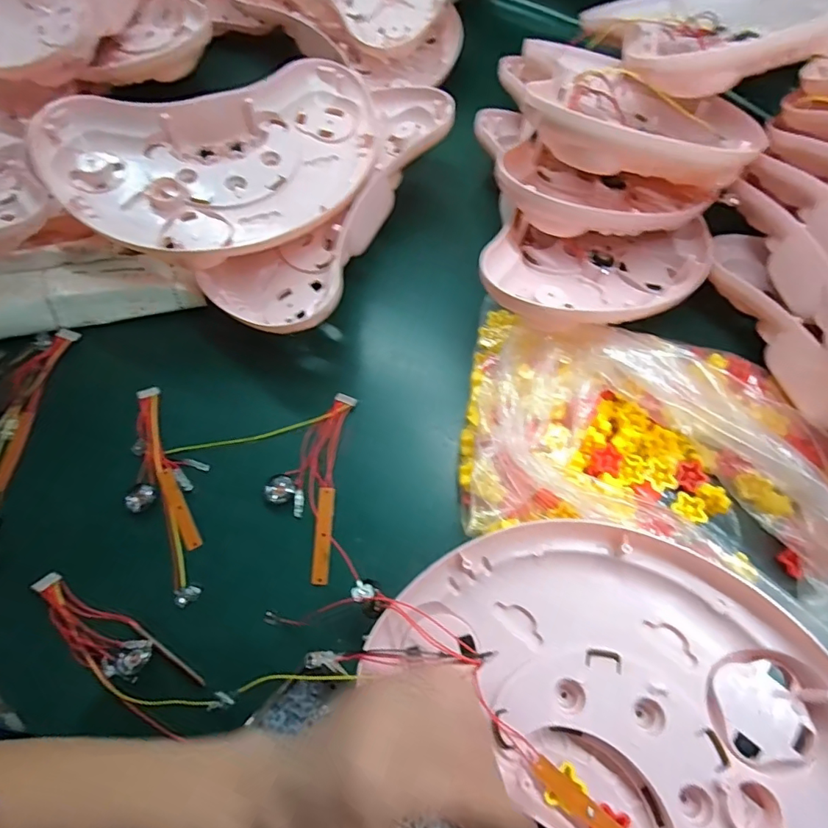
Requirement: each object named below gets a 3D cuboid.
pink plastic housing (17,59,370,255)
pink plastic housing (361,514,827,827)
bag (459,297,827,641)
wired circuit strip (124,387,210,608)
[{"bbox_3d":[-0.189,-0.261,0.522,0.330,0.052,0.219,-23,79,-16],"label":"pink plastic housing"},{"bbox_3d":[0.150,0.193,0.326,0.331,0.047,0.206,31,69,17],"label":"pink plastic housing"},{"bbox_3d":[0.200,0.028,0.407,0.312,0.075,0.217,17,66,11],"label":"bag"},{"bbox_3d":[-0.224,0.064,0.455,0.062,0.013,0.211,-15,64,-4],"label":"wired circuit strip"}]

